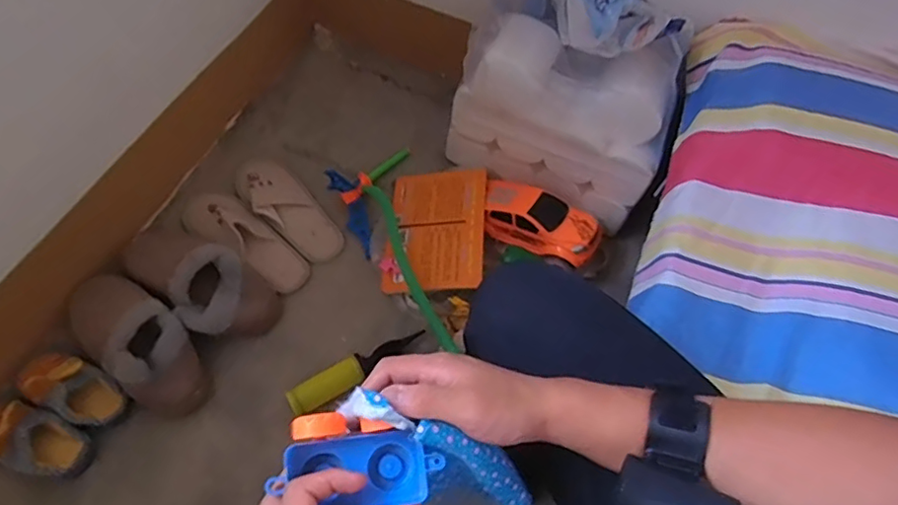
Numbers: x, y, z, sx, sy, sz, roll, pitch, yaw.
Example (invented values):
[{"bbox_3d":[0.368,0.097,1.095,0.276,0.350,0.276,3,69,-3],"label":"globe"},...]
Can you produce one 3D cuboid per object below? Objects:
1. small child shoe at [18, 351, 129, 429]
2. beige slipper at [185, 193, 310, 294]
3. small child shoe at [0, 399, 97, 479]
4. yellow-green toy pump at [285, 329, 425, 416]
[{"bbox_3d":[-0.565,0.197,0.864,0.178,0.079,0.076,24,60,9],"label":"small child shoe"},{"bbox_3d":[-0.360,-0.028,1.038,0.265,0.048,0.092,32,61,13],"label":"beige slipper"},{"bbox_3d":[-0.599,0.264,0.829,0.170,0.085,0.080,18,59,5],"label":"small child shoe"},{"bbox_3d":[-0.142,0.183,0.927,0.231,0.036,0.047,-28,65,-31],"label":"yellow-green toy pump"}]

